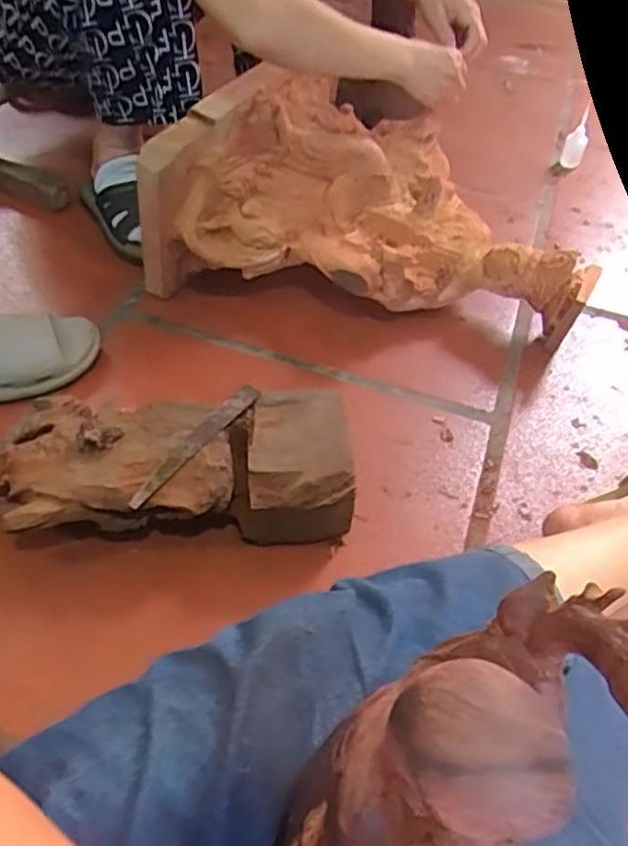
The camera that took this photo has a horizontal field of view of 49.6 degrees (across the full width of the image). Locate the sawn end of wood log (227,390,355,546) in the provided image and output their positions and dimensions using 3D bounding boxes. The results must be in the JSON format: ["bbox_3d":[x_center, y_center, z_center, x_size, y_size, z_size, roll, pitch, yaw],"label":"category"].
[{"bbox_3d":[-0.023,0.051,0.691,0.118,0.100,0.134,-4,51,-7],"label":"sawn end of wood log"}]

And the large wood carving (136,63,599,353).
[{"bbox_3d":[0.081,-0.306,0.903,0.560,0.192,0.293,11,50,4],"label":"large wood carving"}]

